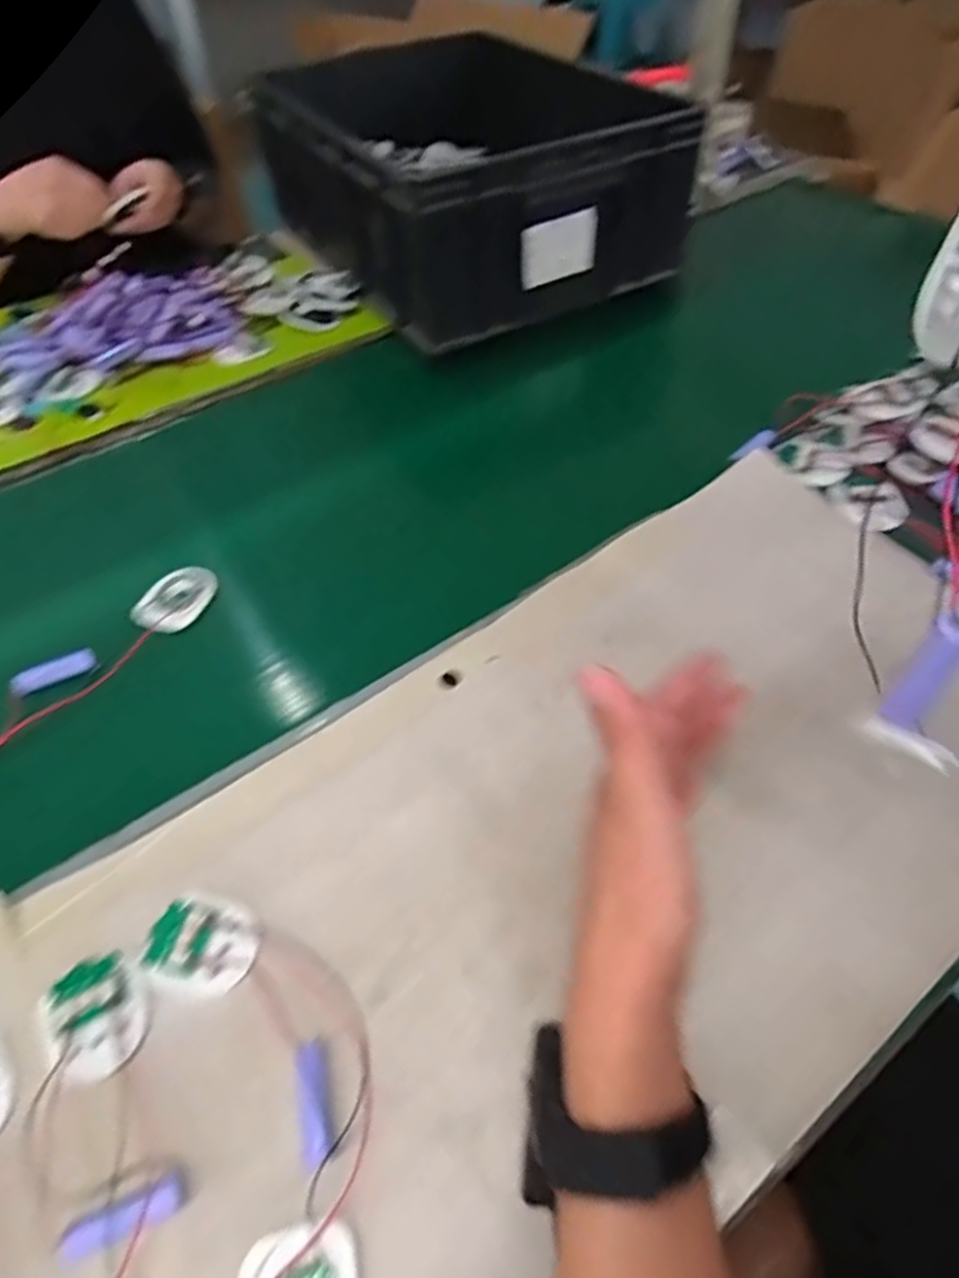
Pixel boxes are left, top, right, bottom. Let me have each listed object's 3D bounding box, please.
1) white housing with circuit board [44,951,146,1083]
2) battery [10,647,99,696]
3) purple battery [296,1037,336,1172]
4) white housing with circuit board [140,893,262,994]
[{"bbox_3d":[-0.194,0.190,0.373,0.041,0.007,0.060,-31,56,-21],"label":"white housing with circuit board"},{"bbox_3d":[-0.298,0.022,0.519,0.054,0.010,0.015,-25,54,-17],"label":"battery"},{"bbox_3d":[-0.077,0.216,0.345,0.013,0.015,0.050,-12,51,-7],"label":"purple battery"},{"bbox_3d":[-0.143,0.159,0.390,0.058,0.010,0.045,15,53,14],"label":"white housing with circuit board"}]

